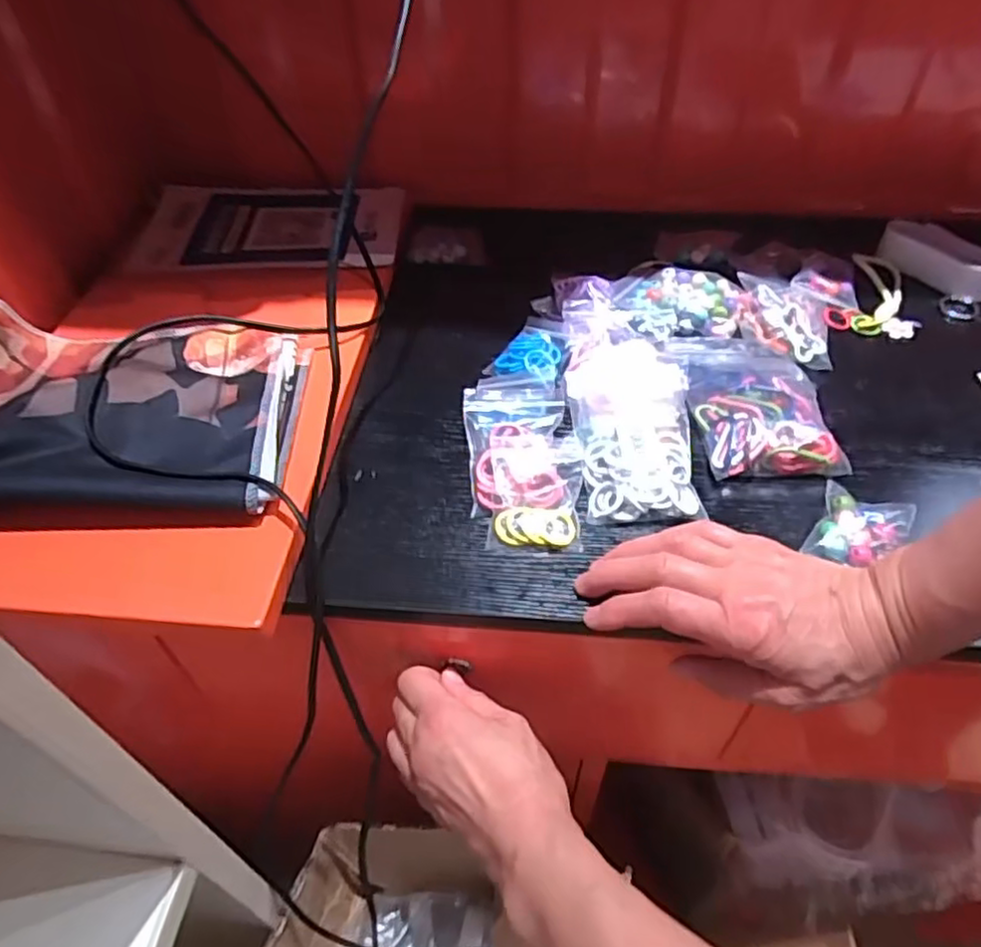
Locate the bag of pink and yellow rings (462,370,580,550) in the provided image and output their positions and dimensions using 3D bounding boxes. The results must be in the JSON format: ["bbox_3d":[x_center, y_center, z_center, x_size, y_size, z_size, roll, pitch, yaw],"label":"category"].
[{"bbox_3d":[0.021,-0.019,0.471,0.071,0.029,0.155,-4,49,-2],"label":"bag of pink and yellow rings"}]

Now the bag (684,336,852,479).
[{"bbox_3d":[0.193,-0.059,0.499,0.093,0.015,0.143,3,49,3],"label":"bag"}]

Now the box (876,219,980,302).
[{"bbox_3d":[0.398,-0.191,0.610,0.042,0.036,0.101,-29,54,-22],"label":"box"}]

